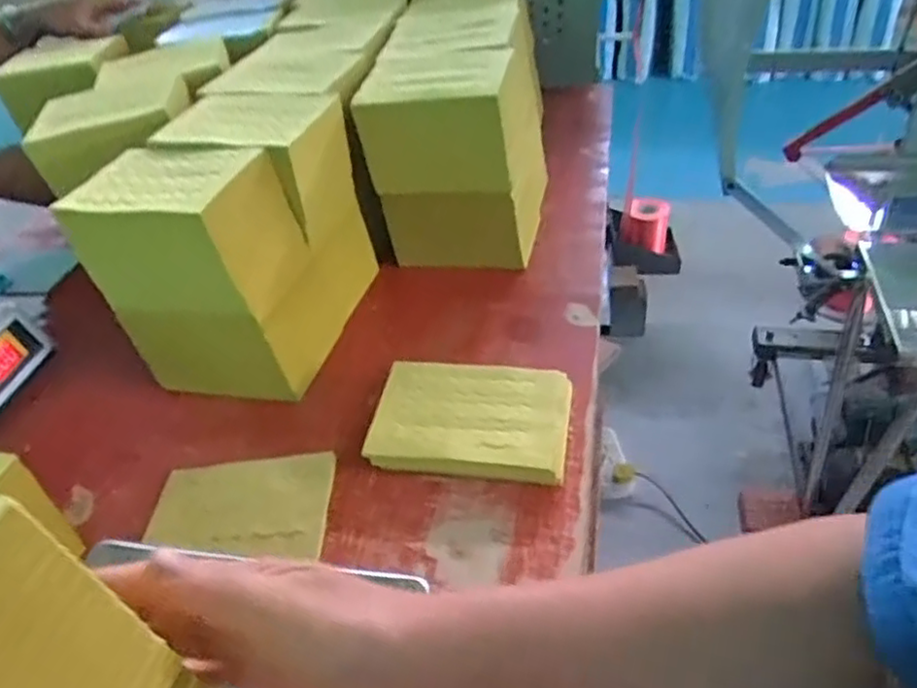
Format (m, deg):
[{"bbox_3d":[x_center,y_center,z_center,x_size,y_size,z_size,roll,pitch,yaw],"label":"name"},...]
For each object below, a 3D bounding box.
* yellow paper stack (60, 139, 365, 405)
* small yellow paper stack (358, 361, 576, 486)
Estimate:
[{"bbox_3d":[-0.240,-0.071,0.674,0.181,0.212,0.120,3,41,13],"label":"yellow paper stack"},{"bbox_3d":[0.013,0.066,0.615,0.167,0.029,0.117,4,41,13],"label":"small yellow paper stack"}]

